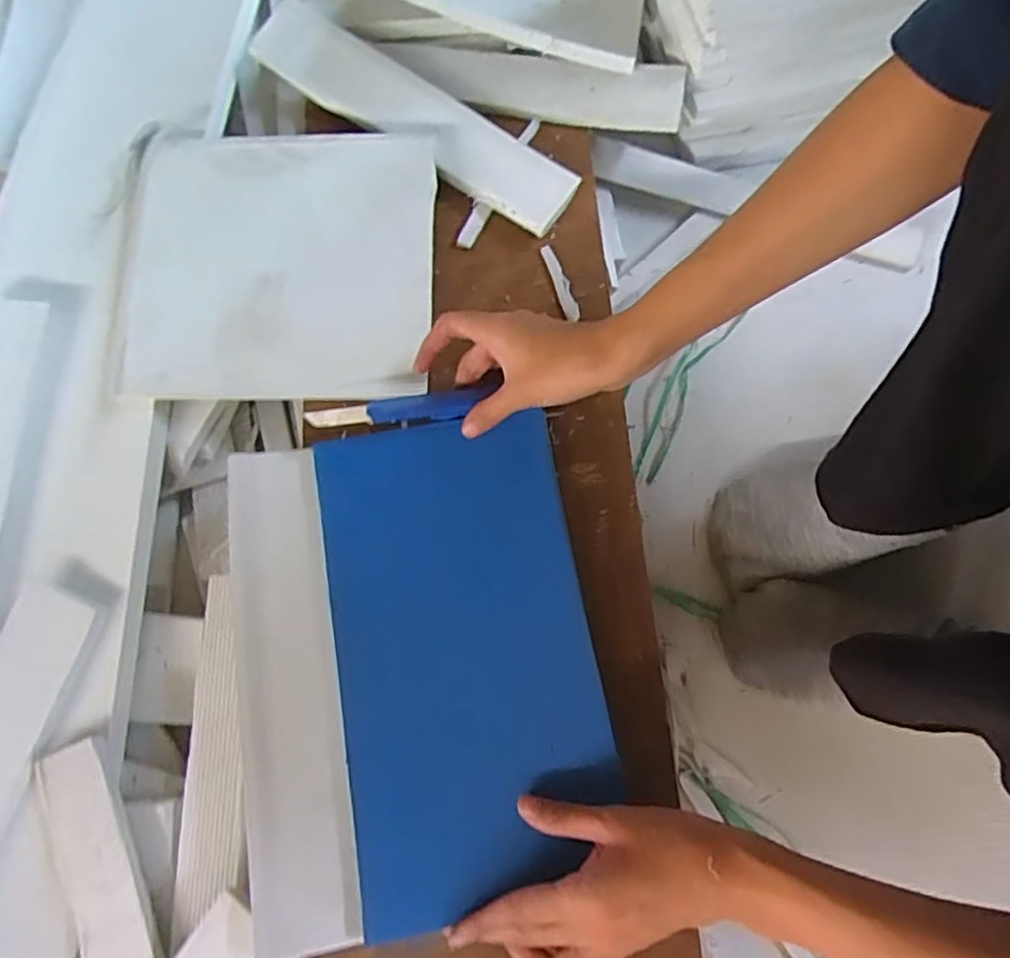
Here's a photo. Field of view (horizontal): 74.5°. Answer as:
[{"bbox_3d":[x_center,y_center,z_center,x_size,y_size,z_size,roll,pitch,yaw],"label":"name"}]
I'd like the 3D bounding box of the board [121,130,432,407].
[{"bbox_3d":[-0.158,-0.155,0.470,0.208,0.018,0.197,-1,81,-6],"label":"board"}]

